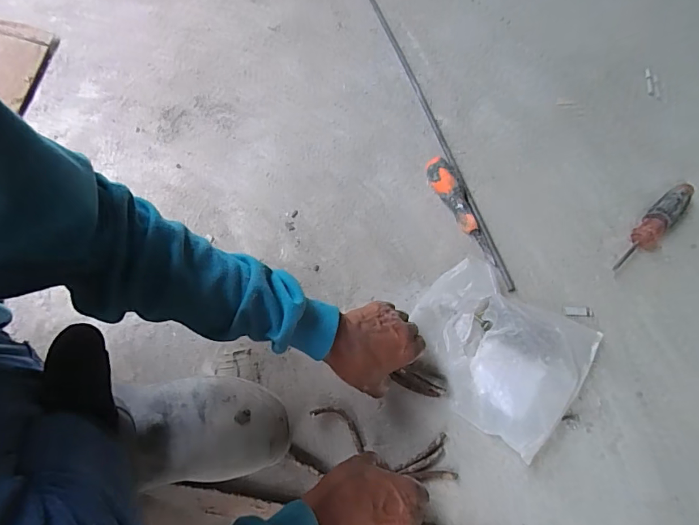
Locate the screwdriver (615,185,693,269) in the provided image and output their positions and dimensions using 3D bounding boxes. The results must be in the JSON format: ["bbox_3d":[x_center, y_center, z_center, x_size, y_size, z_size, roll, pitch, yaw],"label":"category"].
[{"bbox_3d":[0.384,-0.046,0.548,0.031,0.029,0.137,39,74,17],"label":"screwdriver"}]

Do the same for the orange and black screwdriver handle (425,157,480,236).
[{"bbox_3d":[0.138,-0.089,0.587,0.029,0.033,0.112,-22,68,-6],"label":"orange and black screwdriver handle"}]

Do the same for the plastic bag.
[{"bbox_3d":[0.167,0.098,0.507,0.198,0.034,0.165,36,74,16],"label":"plastic bag"}]

